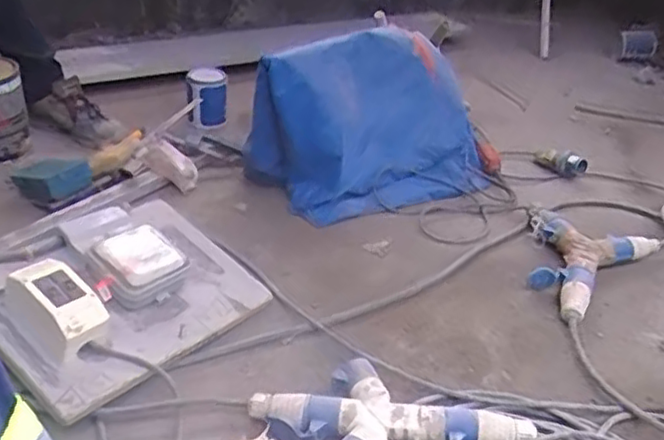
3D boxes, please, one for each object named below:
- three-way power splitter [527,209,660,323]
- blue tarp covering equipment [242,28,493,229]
[{"bbox_3d":[0.455,0.060,1.291,0.220,0.064,0.357,29,38,33],"label":"three-way power splitter"},{"bbox_3d":[0.101,-0.201,1.443,0.479,0.303,0.305,-20,39,-35],"label":"blue tarp covering equipment"}]

